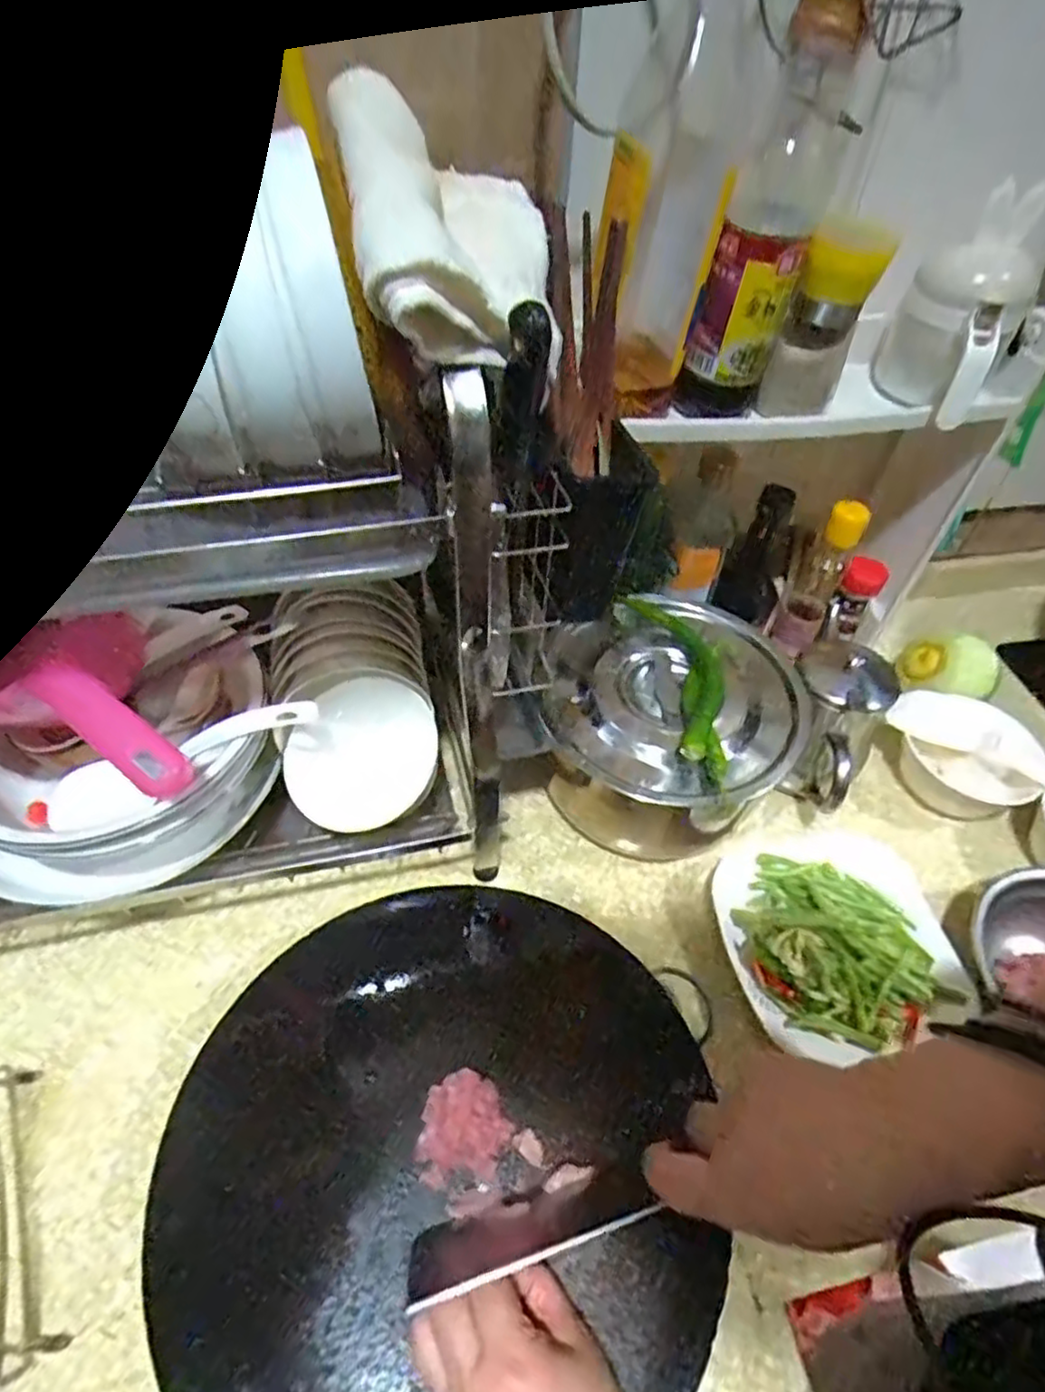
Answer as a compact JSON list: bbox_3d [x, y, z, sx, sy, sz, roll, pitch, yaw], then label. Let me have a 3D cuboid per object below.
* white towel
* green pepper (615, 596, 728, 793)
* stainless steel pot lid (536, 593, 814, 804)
[{"bbox_3d":[-0.029,-0.219,0.326,0.098,0.095,0.124,-6,50,-9],"label":"white towel"},{"bbox_3d":[0.136,-0.020,0.578,0.063,0.035,0.200,-5,50,-7],"label":"green pepper"},{"bbox_3d":[0.125,0.003,0.591,0.208,0.043,0.218,2,49,-2],"label":"stainless steel pot lid"}]

